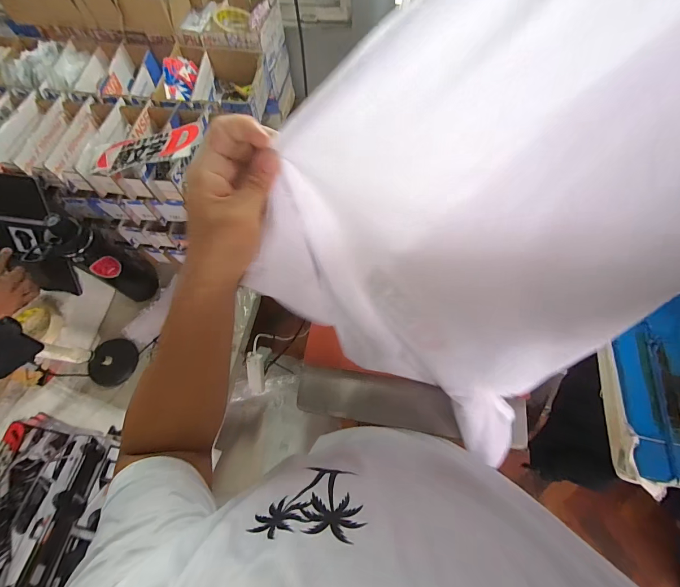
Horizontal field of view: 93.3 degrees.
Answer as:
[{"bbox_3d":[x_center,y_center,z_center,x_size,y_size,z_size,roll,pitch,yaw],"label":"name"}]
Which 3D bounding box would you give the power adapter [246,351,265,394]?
[{"bbox_3d":[-0.221,0.211,0.845,0.040,0.128,0.023,1,22,3],"label":"power adapter"}]

